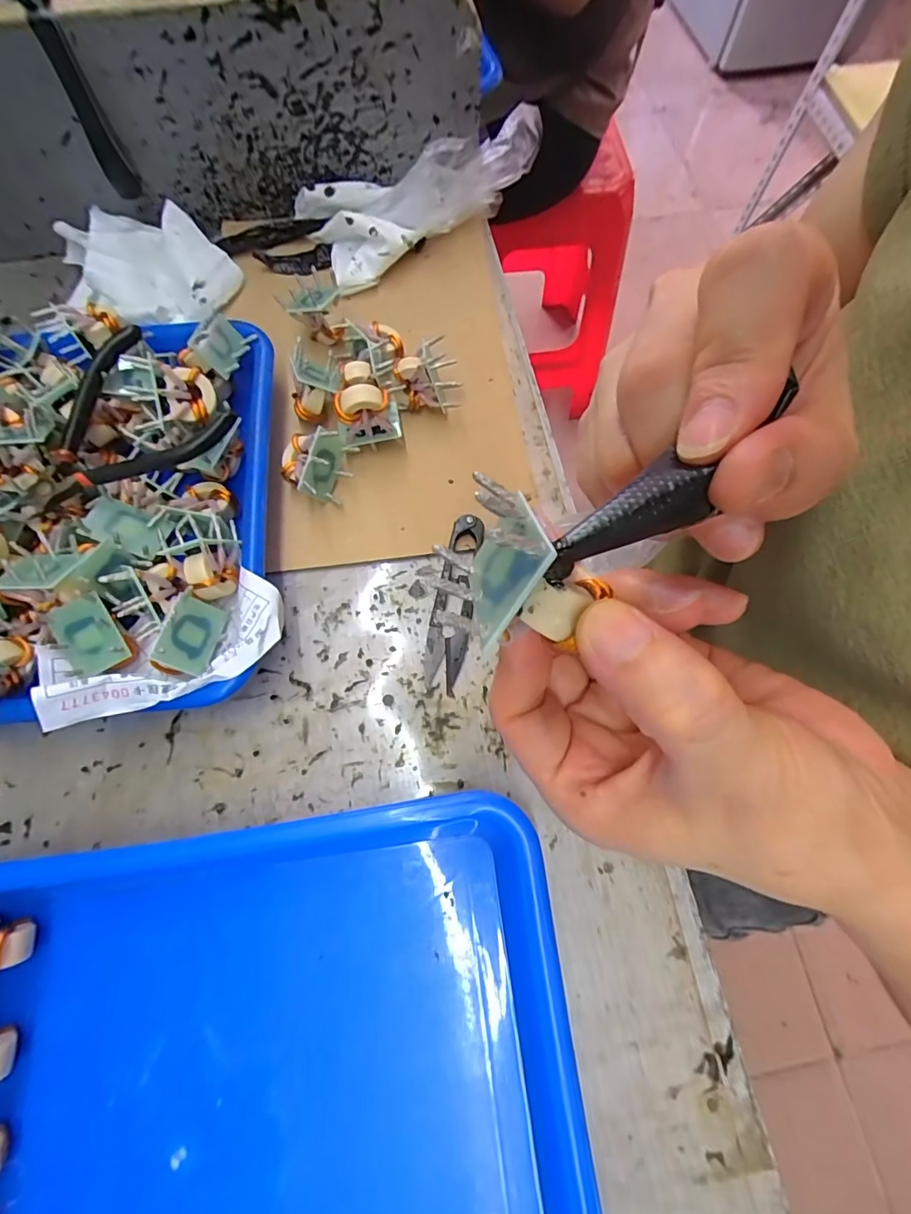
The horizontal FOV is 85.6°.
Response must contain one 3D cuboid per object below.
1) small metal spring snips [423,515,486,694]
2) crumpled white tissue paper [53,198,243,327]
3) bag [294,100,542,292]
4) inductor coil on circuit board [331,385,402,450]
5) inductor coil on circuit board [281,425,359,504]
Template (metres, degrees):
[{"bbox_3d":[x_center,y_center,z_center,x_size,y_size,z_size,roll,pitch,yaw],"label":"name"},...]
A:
[{"bbox_3d":[-0.001,-0.004,0.284,0.023,0.015,0.102,8,70,2],"label":"small metal spring snips"},{"bbox_3d":[-0.221,-0.240,0.348,0.125,0.035,0.094,39,74,12],"label":"crumpled white tissue paper"},{"bbox_3d":[-0.029,-0.319,0.368,0.173,0.066,0.077,-33,74,-12],"label":"bag"},{"bbox_3d":[-0.053,-0.116,0.305,0.040,0.041,0.024,-22,72,-8],"label":"inductor coil on circuit board"},{"bbox_3d":[-0.087,-0.088,0.298,0.039,0.035,0.041,17,71,5],"label":"inductor coil on circuit board"}]

